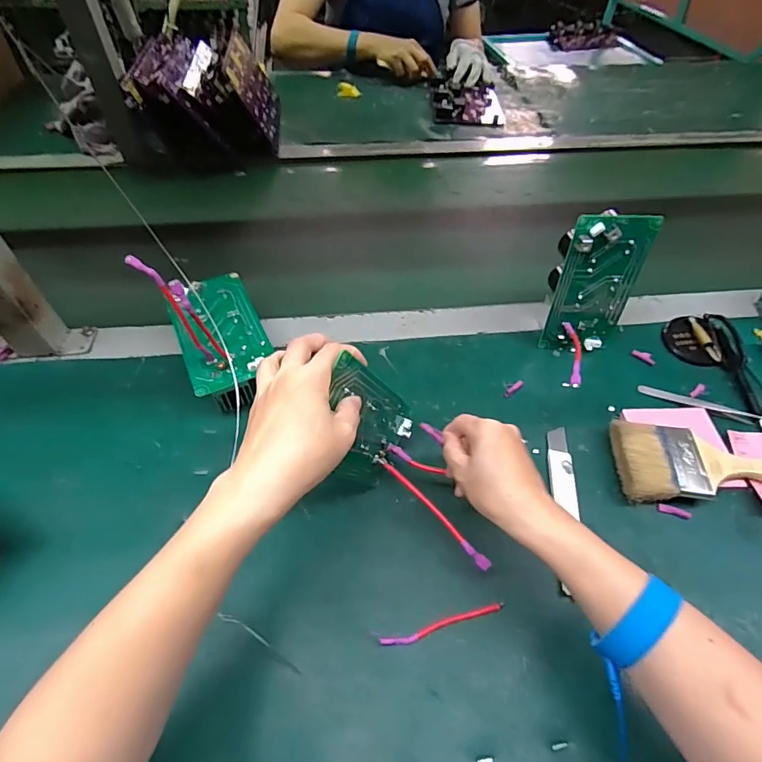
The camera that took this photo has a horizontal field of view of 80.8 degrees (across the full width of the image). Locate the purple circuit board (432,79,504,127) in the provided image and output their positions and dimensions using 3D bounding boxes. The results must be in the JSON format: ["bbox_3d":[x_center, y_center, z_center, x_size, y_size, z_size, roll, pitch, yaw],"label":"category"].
[{"bbox_3d":[0.178,-0.596,0.941,0.133,0.020,0.201,2,52,1],"label":"purple circuit board"}]

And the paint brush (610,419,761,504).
[{"bbox_3d":[0.315,0.075,0.412,0.189,0.025,0.074,1,54,0],"label":"paint brush"}]

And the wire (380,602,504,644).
[{"bbox_3d":[0.047,0.184,0.338,0.096,0.007,0.008,-13,55,-10],"label":"wire"}]

